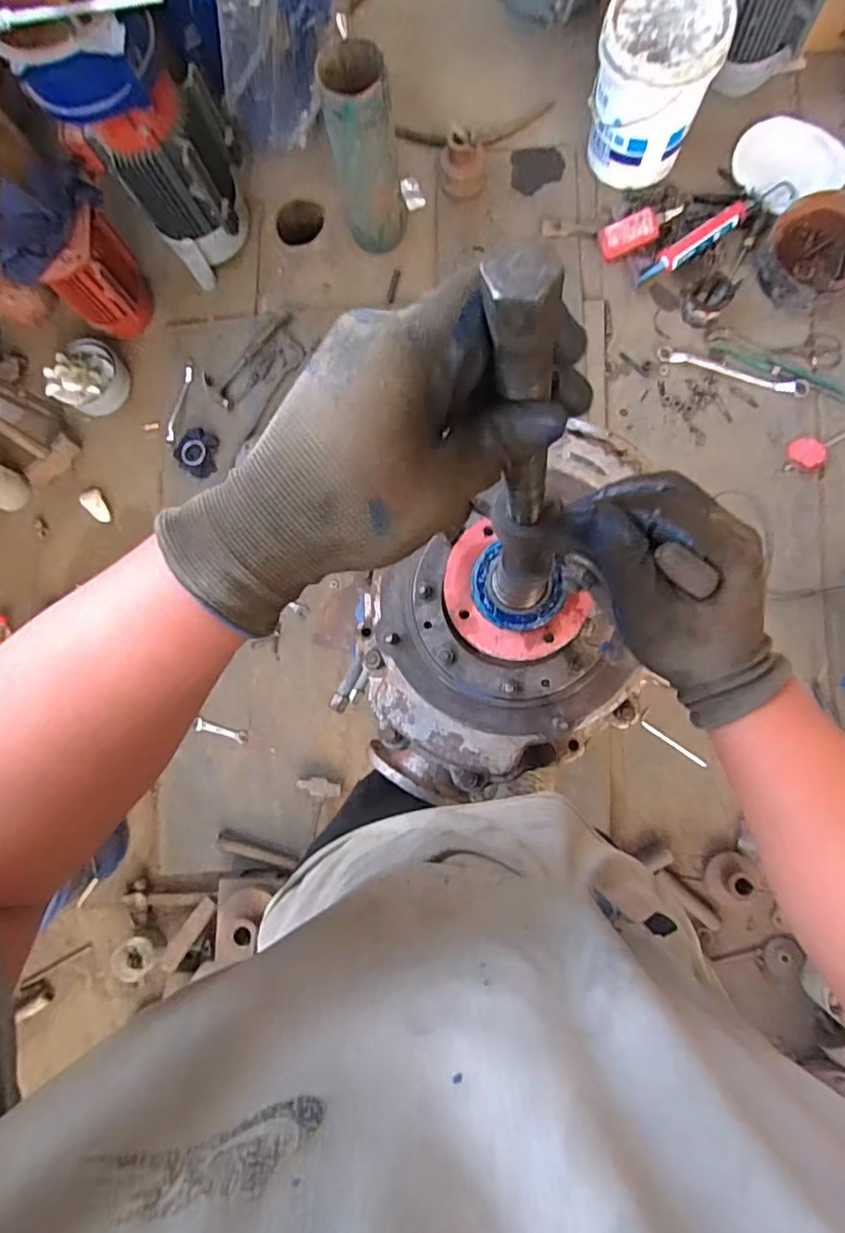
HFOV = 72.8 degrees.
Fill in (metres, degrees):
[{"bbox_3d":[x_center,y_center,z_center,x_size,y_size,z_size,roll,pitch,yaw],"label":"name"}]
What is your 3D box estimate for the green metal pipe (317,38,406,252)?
[{"bbox_3d":[-0.137,-1.122,1.434,0.157,0.403,0.125,-4,82,5],"label":"green metal pipe"}]

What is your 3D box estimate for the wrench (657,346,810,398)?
[{"bbox_3d":[0.809,-0.641,1.494,0.382,0.026,0.042,19,86,6],"label":"wrench"}]

